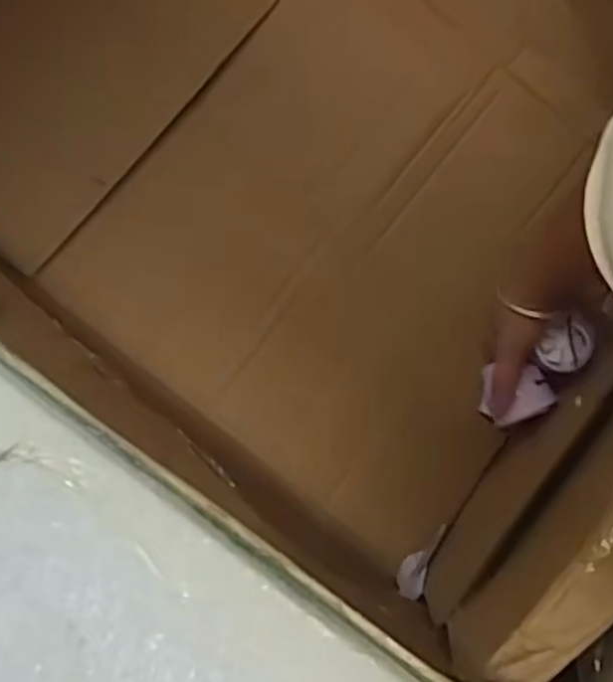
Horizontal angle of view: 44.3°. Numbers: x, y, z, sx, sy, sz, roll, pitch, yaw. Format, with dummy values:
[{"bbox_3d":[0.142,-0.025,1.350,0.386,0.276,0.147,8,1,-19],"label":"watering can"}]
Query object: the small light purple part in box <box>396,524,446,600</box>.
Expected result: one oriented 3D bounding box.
[{"bbox_3d":[0.102,0.194,0.672,0.026,0.019,0.070,24,75,6],"label":"small light purple part in box"}]

